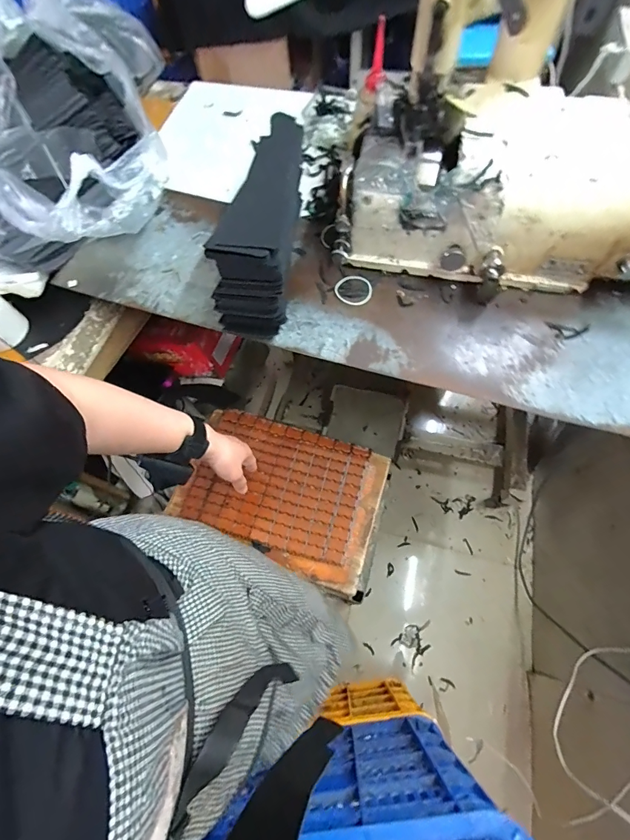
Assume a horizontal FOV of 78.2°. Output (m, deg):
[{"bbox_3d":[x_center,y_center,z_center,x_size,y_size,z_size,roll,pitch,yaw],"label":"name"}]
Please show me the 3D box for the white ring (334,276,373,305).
[{"bbox_3d":[0.061,-0.201,0.600,0.056,0.006,0.054,-1,66,3],"label":"white ring"}]

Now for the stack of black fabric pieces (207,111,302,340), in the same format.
[{"bbox_3d":[-0.078,-0.282,0.576,0.098,0.128,0.317,1,66,4],"label":"stack of black fabric pieces"}]

